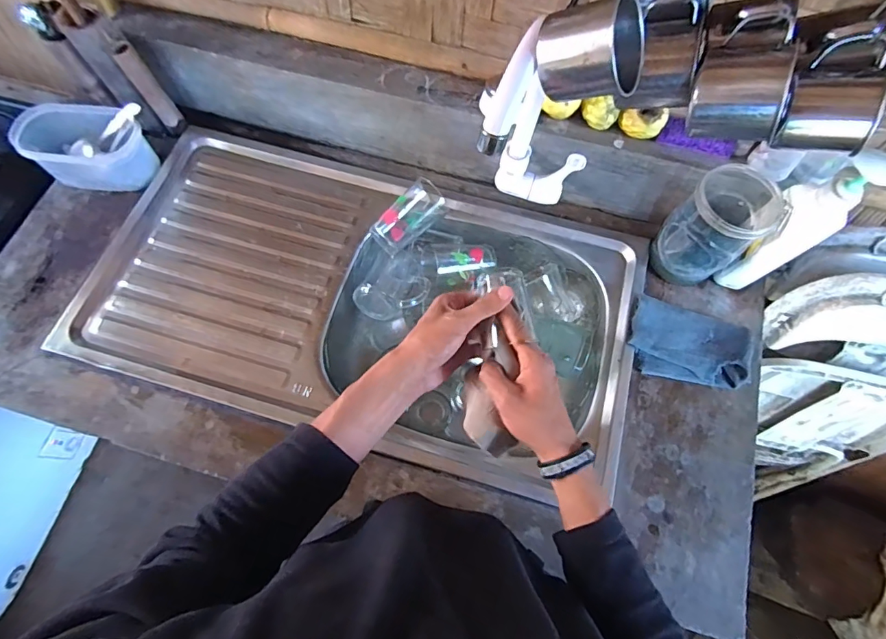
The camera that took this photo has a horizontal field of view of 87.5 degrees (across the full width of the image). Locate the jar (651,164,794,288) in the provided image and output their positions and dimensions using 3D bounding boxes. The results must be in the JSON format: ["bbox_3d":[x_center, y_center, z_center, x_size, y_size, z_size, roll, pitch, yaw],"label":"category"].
[{"bbox_3d":[0.364,-0.122,0.617,0.119,0.151,0.098,-38,74,-15],"label":"jar"}]

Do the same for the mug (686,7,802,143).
[{"bbox_3d":[0.237,-0.190,0.361,0.062,0.086,0.065,19,33,31],"label":"mug"}]

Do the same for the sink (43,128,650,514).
[{"bbox_3d":[-0.111,-0.020,0.695,0.747,0.130,0.399,15,70,5],"label":"sink"}]

